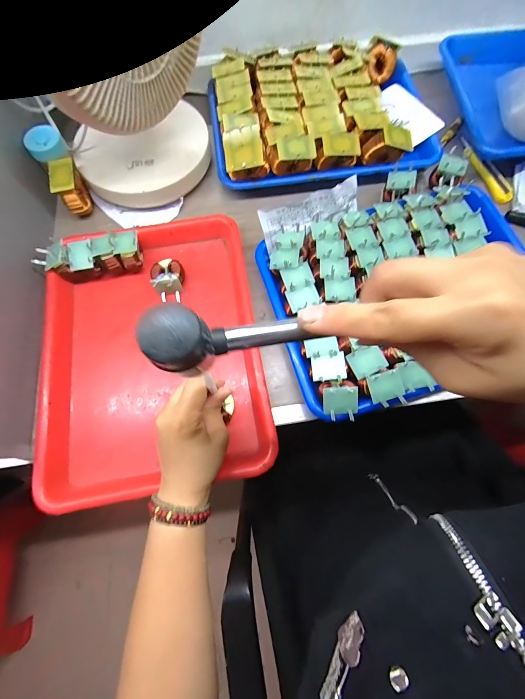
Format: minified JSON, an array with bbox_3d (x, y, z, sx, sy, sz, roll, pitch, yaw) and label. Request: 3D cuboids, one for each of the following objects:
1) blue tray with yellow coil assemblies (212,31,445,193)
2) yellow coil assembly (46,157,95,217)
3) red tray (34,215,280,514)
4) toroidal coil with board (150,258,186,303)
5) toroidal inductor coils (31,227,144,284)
[{"bbox_3d":[0.079,-0.364,0.443,0.290,0.056,0.257,-6,72,-2],"label":"blue tray with yellow coil assemblies"},{"bbox_3d":[-0.267,-0.225,0.409,0.031,0.057,0.052,-12,73,-4],"label":"yellow coil assembly"},{"bbox_3d":[-0.133,-0.007,0.353,0.256,0.047,0.336,-10,72,-3],"label":"red tray"},{"bbox_3d":[-0.125,-0.094,0.379,0.040,0.029,0.053,1,72,0],"label":"toroidal coil with board"},{"bbox_3d":[-0.221,-0.121,0.377,0.126,0.038,0.044,-9,72,-3],"label":"toroidal inductor coils"}]

